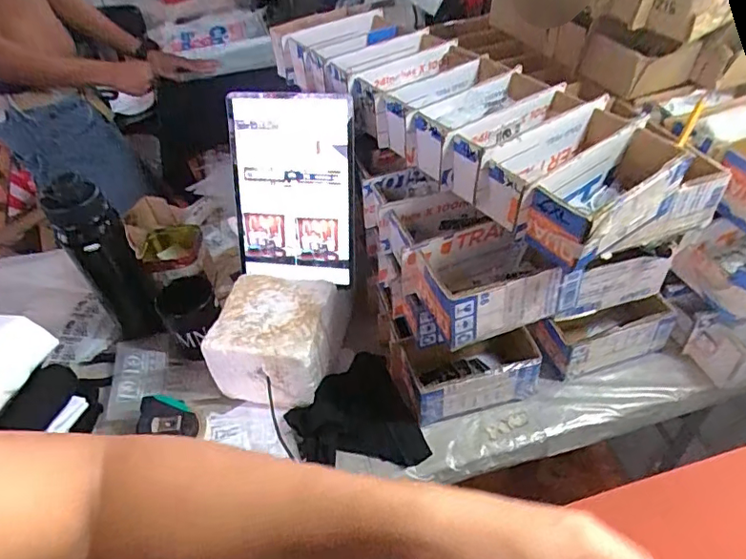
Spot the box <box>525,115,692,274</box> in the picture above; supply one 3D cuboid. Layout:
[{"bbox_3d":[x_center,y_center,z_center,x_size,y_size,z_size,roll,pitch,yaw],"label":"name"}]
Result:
[{"bbox_3d":[0.245,-0.088,0.535,0.194,0.075,0.083,-31,48,-25],"label":"box"}]

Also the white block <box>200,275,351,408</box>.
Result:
[{"bbox_3d":[-0.125,0.076,0.710,0.142,0.105,0.144,4,43,11],"label":"white block"}]

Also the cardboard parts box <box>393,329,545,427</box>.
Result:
[{"bbox_3d":[0.115,0.112,0.674,0.168,0.071,0.094,-13,43,-8],"label":"cardboard parts box"}]

